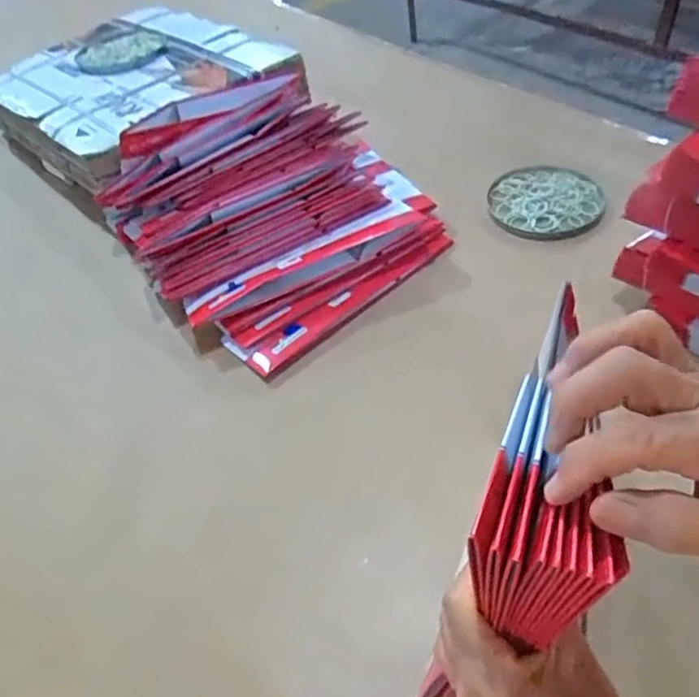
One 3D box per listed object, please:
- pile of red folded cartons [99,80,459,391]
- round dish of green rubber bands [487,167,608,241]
[{"bbox_3d":[-0.104,-0.230,0.925,0.430,0.120,0.463,-33,53,-20],"label":"pile of red folded cartons"},{"bbox_3d":[0.298,-0.226,0.961,0.165,0.020,0.179,-4,49,4],"label":"round dish of green rubber bands"}]

